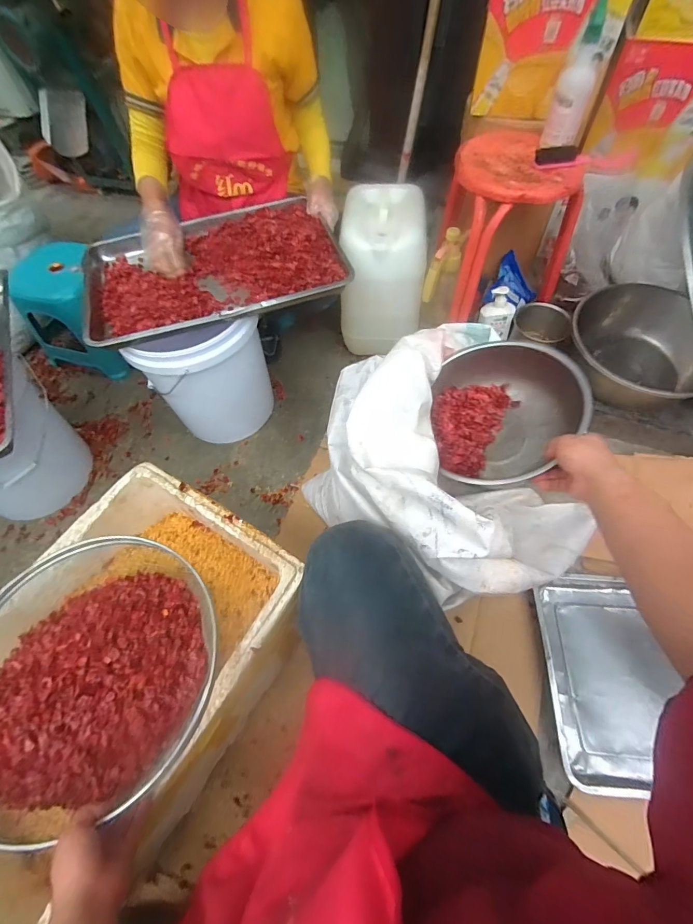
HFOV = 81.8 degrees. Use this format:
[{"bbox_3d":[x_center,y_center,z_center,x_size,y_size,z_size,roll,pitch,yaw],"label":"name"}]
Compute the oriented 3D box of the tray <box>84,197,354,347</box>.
[{"bbox_3d":[-0.326,-0.485,0.971,0.598,0.077,0.407,-17,59,-9],"label":"tray"}]

